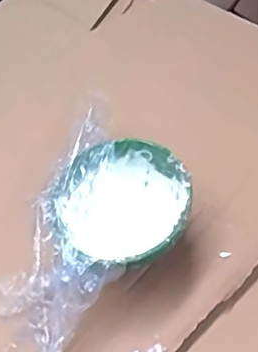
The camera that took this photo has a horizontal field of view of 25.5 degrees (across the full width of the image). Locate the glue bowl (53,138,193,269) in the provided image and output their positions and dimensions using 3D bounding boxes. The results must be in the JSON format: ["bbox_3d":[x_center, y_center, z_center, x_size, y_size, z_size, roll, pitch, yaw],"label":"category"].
[{"bbox_3d":[-0.005,0.029,0.539,0.121,0.073,0.122,0,62,1],"label":"glue bowl"}]

